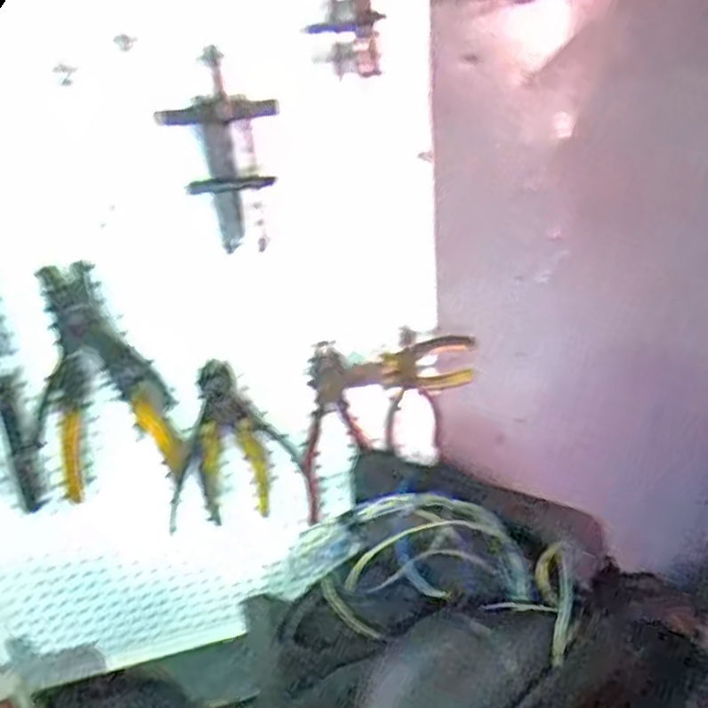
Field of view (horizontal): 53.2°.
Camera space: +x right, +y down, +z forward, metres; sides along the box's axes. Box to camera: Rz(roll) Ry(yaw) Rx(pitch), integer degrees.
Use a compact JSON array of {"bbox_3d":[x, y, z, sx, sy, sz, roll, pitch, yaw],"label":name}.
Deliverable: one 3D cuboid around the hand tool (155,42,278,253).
[{"bbox_3d":[-0.106,-0.159,0.572,0.089,0.153,0.027,-5,26,0],"label":"hand tool"}]

